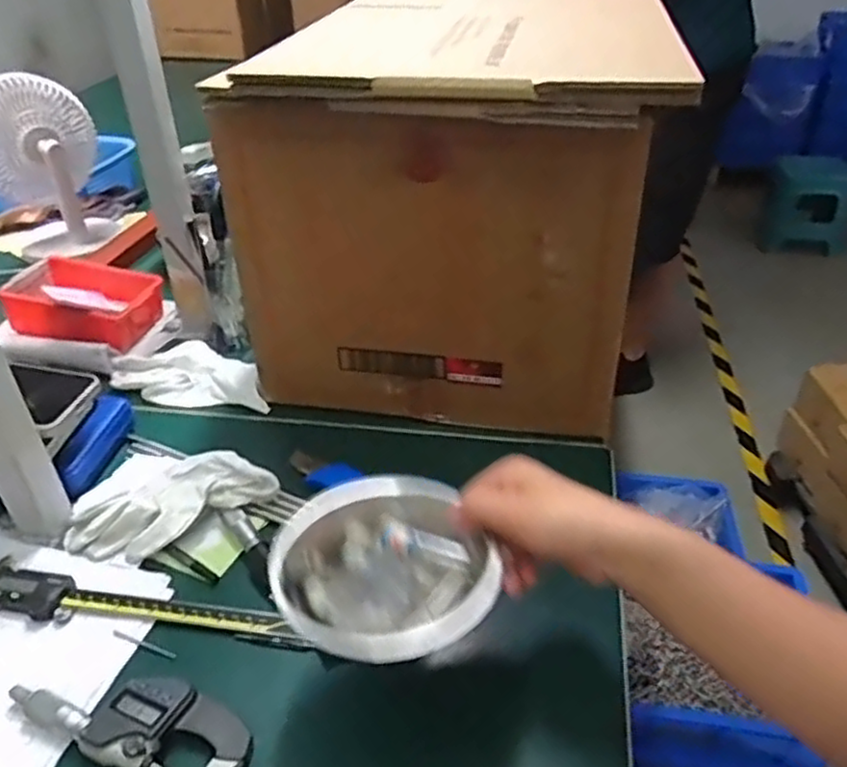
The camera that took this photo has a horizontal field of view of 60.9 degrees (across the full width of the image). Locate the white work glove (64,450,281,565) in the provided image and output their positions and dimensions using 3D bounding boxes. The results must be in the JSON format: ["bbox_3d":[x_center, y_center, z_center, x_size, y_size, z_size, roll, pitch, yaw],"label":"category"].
[{"bbox_3d":[-0.201,0.095,0.573,0.164,0.045,0.061,-13,37,-16],"label":"white work glove"}]

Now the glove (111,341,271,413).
[{"bbox_3d":[-0.236,-0.009,0.741,0.168,0.031,0.076,4,36,8],"label":"glove"}]

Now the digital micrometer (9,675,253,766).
[{"bbox_3d":[-0.182,0.207,0.444,0.158,0.020,0.056,8,36,14],"label":"digital micrometer"}]

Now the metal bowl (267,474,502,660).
[{"bbox_3d":[-0.023,0.110,0.415,0.118,0.040,0.120,-1,35,1],"label":"metal bowl"}]

